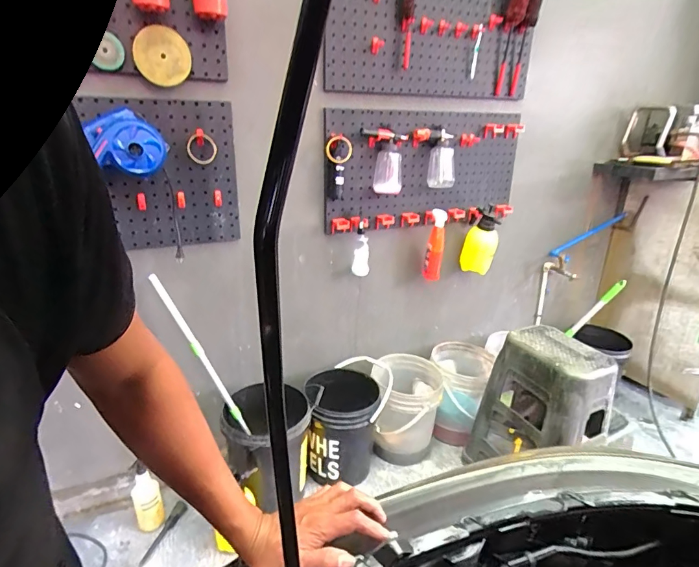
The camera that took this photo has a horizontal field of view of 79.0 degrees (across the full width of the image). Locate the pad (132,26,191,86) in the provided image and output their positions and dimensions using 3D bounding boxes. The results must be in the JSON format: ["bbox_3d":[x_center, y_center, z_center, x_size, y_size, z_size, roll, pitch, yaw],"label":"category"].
[{"bbox_3d":[-0.511,-0.624,1.171,0.147,0.143,0.031,-2,25,-40],"label":"pad"}]

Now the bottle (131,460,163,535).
[{"bbox_3d":[-0.724,0.759,1.513,0.086,0.240,0.085,-13,24,-32],"label":"bottle"}]

